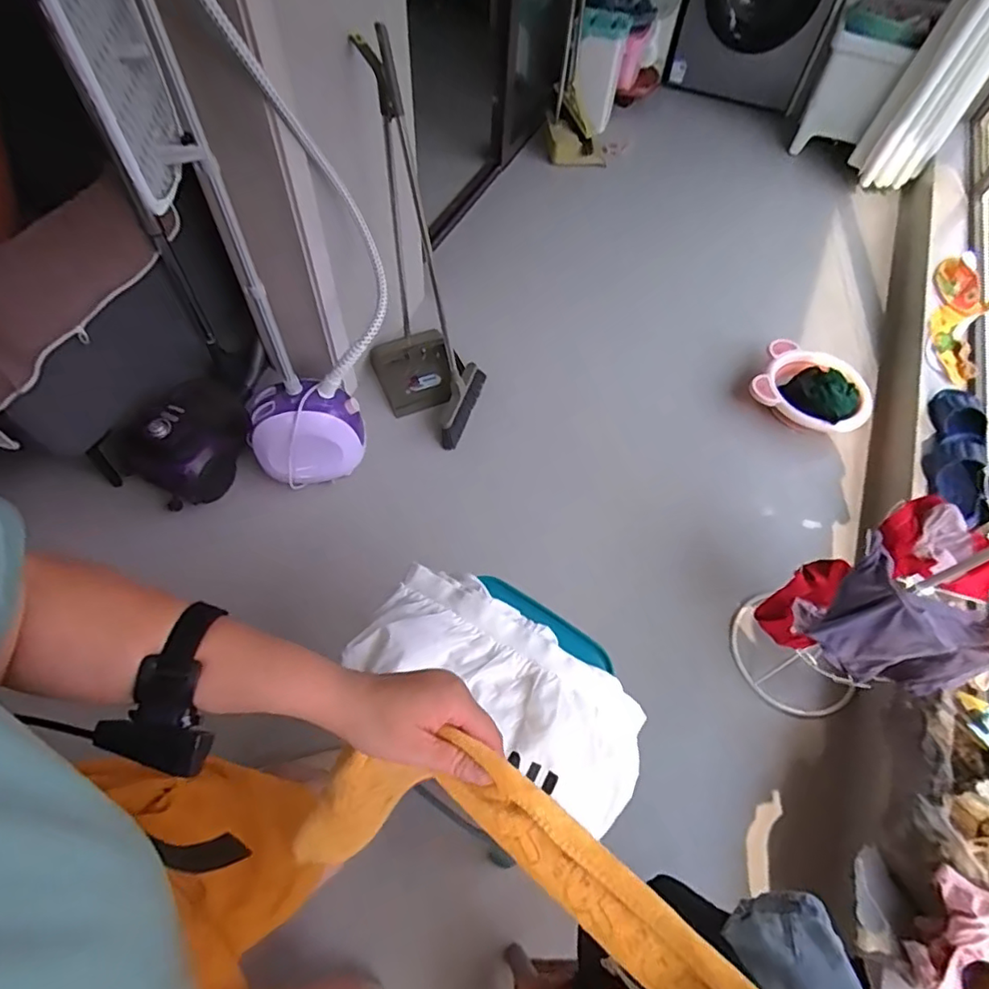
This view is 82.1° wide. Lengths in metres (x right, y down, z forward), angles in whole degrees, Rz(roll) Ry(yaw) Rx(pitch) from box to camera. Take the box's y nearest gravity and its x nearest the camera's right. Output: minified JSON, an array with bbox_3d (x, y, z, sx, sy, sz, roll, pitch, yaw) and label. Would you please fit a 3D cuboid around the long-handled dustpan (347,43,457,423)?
[{"bbox_3d":[-0.220,-0.546,1.353,0.205,0.794,0.275,-5,60,-6],"label":"long-handled dustpan"}]

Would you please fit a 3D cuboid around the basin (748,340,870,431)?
[{"bbox_3d":[0.929,-0.307,1.673,0.305,0.105,0.305,1,59,-3],"label":"basin"}]

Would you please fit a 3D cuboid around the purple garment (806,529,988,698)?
[{"bbox_3d":[0.687,0.221,0.972,0.225,0.198,0.149,37,64,17],"label":"purple garment"}]

